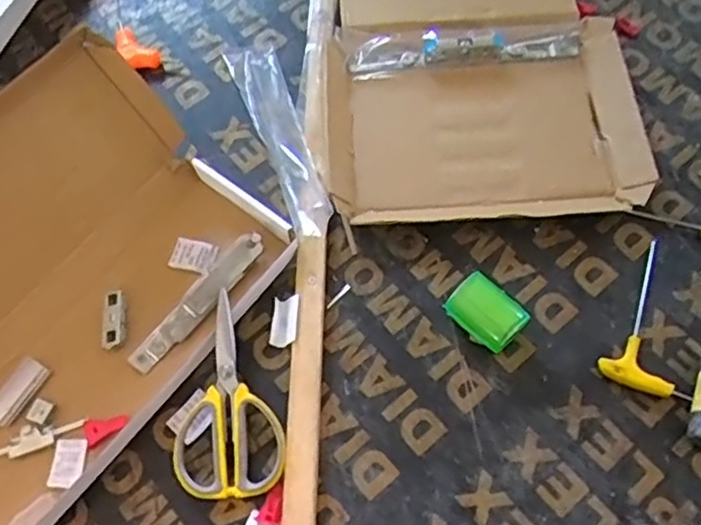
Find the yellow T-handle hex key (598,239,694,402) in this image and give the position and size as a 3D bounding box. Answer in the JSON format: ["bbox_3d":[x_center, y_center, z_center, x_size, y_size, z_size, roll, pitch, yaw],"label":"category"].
[{"bbox_3d":[0.267,0.046,0.571,0.071,0.020,0.140,20,67,11],"label":"yellow T-handle hex key"}]

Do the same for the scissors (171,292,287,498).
[{"bbox_3d":[-0.103,0.111,0.555,0.093,0.022,0.164,-5,77,0],"label":"scissors"}]

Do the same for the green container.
[{"bbox_3d":[0.117,0.045,0.572,0.047,0.037,0.064,-42,70,-16],"label":"green container"}]

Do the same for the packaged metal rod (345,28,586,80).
[{"bbox_3d":[0.118,-0.227,0.672,0.239,0.029,0.047,-8,65,-1],"label":"packaged metal rod"}]

